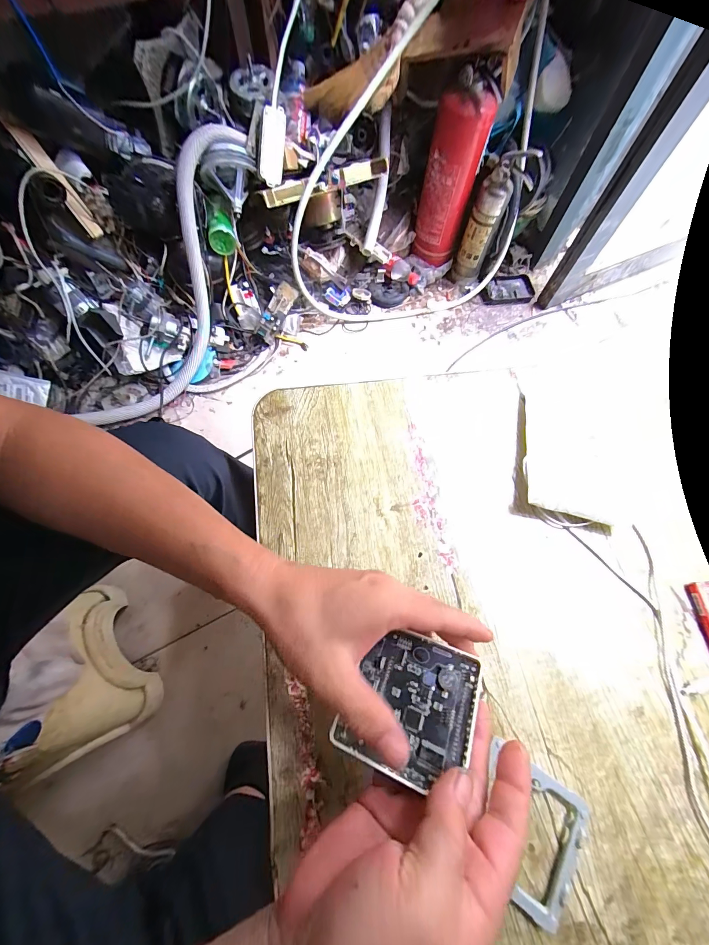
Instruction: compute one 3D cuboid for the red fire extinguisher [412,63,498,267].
[{"bbox_3d":[0.266,-0.831,0.978,0.142,0.423,0.133,9,68,2],"label":"red fire extinguisher"}]

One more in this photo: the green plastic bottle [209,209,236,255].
[{"bbox_3d":[-0.351,-0.629,0.874,0.068,0.067,0.080,-17,70,-8],"label":"green plastic bottle"}]

